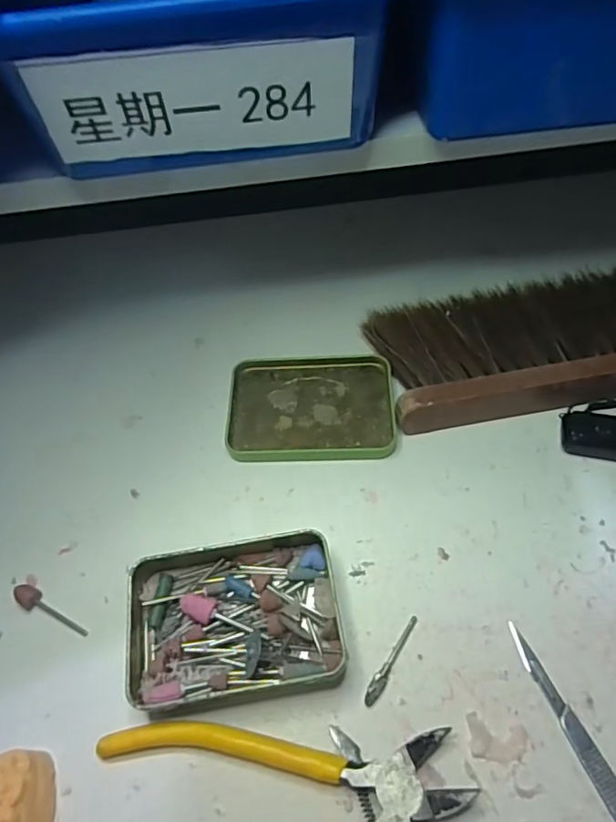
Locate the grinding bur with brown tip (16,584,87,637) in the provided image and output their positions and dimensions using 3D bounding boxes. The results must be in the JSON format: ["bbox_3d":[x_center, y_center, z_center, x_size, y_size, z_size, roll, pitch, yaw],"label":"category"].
[{"bbox_3d":[-0.127,0.099,0.265,0.044,0.008,0.010,21,61,17],"label":"grinding bur with brown tip"}]

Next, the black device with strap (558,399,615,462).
[{"bbox_3d":[0.181,0.009,0.297,0.079,0.016,0.039,-9,56,-2],"label":"black device with strap"}]

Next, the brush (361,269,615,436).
[{"bbox_3d":[0.223,-0.055,0.328,0.356,0.029,0.092,-10,56,-2],"label":"brush"}]

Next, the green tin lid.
[{"bbox_3d":[0.002,-0.005,0.323,0.099,0.008,0.076,-2,57,3],"label":"green tin lid"}]

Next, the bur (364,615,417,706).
[{"bbox_3d":[0.039,0.114,0.244,0.006,0.004,0.044,30,64,22],"label":"bur"}]

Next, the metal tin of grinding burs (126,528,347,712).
[{"bbox_3d":[-0.035,0.095,0.252,0.098,0.021,0.071,-9,56,-2],"label":"metal tin of grinding burs"}]

